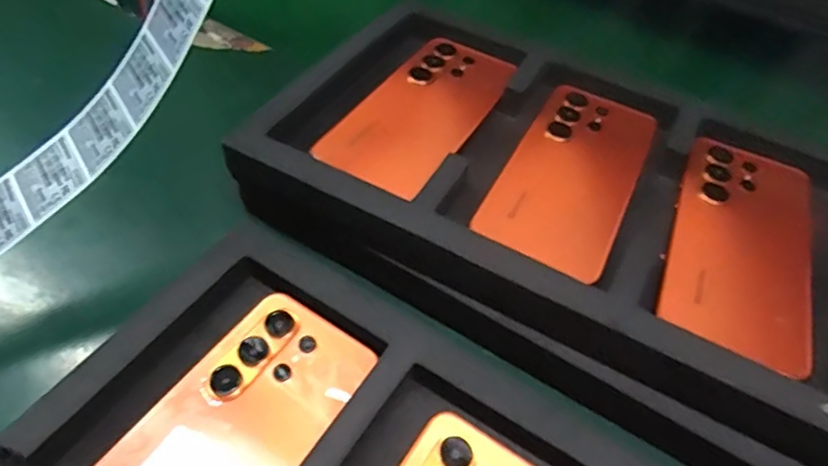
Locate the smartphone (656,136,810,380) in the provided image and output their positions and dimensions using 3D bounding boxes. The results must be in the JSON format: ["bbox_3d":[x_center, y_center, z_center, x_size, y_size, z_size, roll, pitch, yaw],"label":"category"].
[{"bbox_3d":[0.192,0.002,0.334,0.074,0.005,0.165,22,52,12],"label":"smartphone"}]

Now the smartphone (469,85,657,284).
[{"bbox_3d":[0.103,-0.042,0.362,0.074,0.015,0.166,24,52,14],"label":"smartphone"}]

